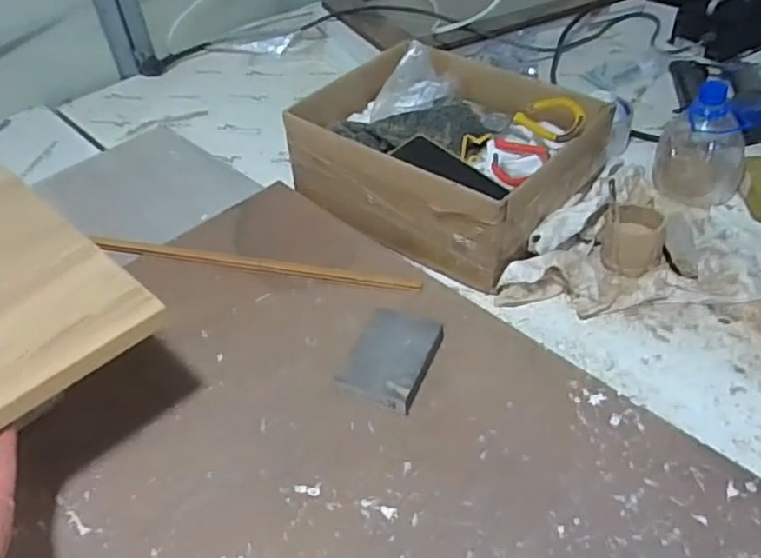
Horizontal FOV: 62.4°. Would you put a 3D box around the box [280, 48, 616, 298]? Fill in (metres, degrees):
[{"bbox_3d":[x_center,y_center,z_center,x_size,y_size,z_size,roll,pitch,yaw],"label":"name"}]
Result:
[{"bbox_3d":[0.079,-0.157,0.756,0.308,0.121,0.252,29,53,32],"label":"box"}]

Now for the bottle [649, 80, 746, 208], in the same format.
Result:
[{"bbox_3d":[0.383,-0.161,0.742,0.102,0.114,0.080,18,48,24],"label":"bottle"}]

